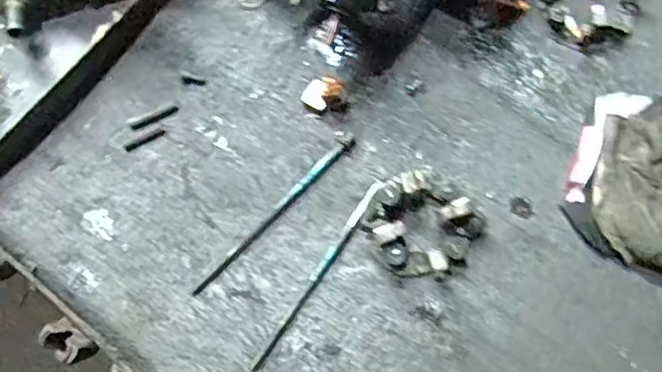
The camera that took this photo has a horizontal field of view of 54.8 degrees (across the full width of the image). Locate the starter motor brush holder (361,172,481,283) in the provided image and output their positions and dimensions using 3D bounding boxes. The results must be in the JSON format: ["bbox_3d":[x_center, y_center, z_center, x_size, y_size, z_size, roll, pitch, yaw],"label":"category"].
[{"bbox_3d":[0.056,0.026,0.402,0.069,0.030,0.058,40,79,10],"label":"starter motor brush holder"}]

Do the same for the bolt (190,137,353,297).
[{"bbox_3d":[-0.038,0.016,0.418,0.142,0.009,0.012,-44,80,-10],"label":"bolt"}]

